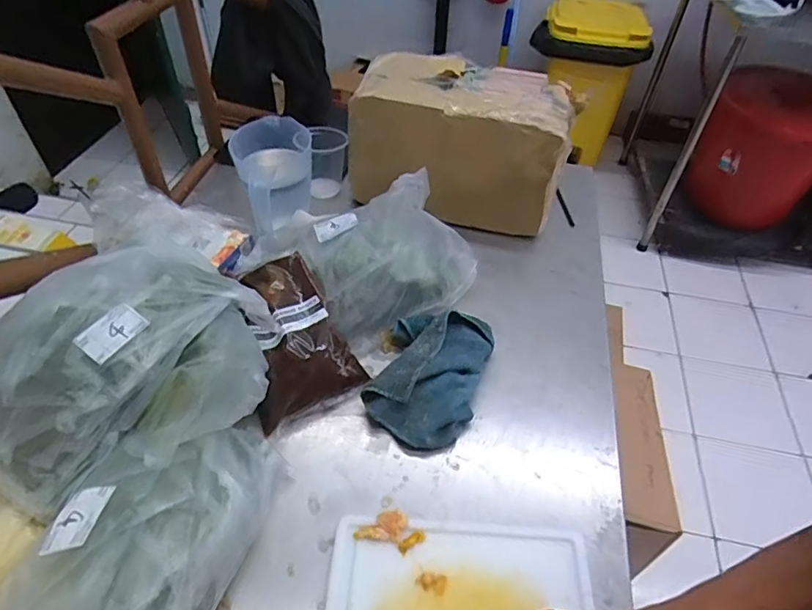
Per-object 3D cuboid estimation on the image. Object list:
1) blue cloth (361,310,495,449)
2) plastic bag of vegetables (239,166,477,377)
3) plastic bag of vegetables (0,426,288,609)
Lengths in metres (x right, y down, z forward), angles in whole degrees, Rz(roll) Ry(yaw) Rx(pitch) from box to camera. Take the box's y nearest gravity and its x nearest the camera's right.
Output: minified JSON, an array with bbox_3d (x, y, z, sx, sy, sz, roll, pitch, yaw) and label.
[{"bbox_3d":[0.030,0.082,0.651,0.126,0.053,0.186,15,48,13],"label":"blue cloth"},{"bbox_3d":[-0.047,-0.079,0.757,0.249,0.111,0.287,36,55,29],"label":"plastic bag of vegetables"},{"bbox_3d":[-0.236,0.232,0.452,0.145,0.133,0.323,14,47,12],"label":"plastic bag of vegetables"}]

